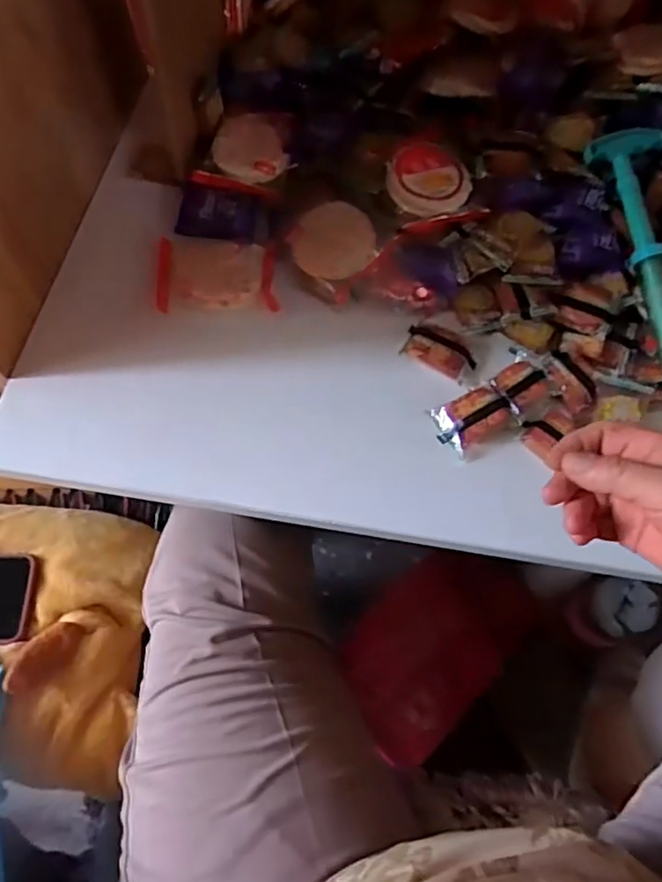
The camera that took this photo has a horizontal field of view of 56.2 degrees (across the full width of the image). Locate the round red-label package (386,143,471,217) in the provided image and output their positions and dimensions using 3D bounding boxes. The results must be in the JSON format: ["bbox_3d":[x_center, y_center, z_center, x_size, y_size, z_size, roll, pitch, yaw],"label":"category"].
[{"bbox_3d":[0.097,-0.250,0.593,0.080,0.024,0.087,1,63,-3],"label":"round red-label package"}]

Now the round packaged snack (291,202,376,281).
[{"bbox_3d":[0.003,-0.192,0.593,0.074,0.026,0.072,1,63,-3],"label":"round packaged snack"}]

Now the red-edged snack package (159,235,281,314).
[{"bbox_3d":[-0.110,-0.162,0.594,0.114,0.022,0.086,1,63,-3],"label":"red-edged snack package"}]

